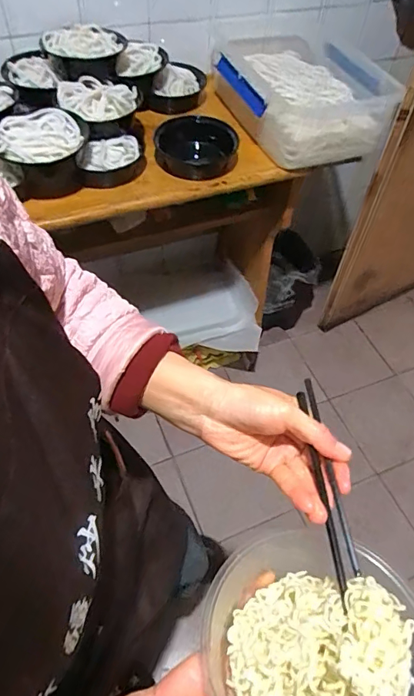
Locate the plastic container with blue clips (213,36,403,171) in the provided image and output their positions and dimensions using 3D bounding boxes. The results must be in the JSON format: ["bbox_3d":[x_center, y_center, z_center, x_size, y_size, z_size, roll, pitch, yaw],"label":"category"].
[{"bbox_3d":[0.197,-0.543,0.982,0.292,0.115,0.368,-15,56,-14],"label":"plastic container with blue clips"}]

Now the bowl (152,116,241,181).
[{"bbox_3d":[-0.023,-0.407,0.928,0.159,0.071,0.155,-2,54,-5],"label":"bowl"}]

